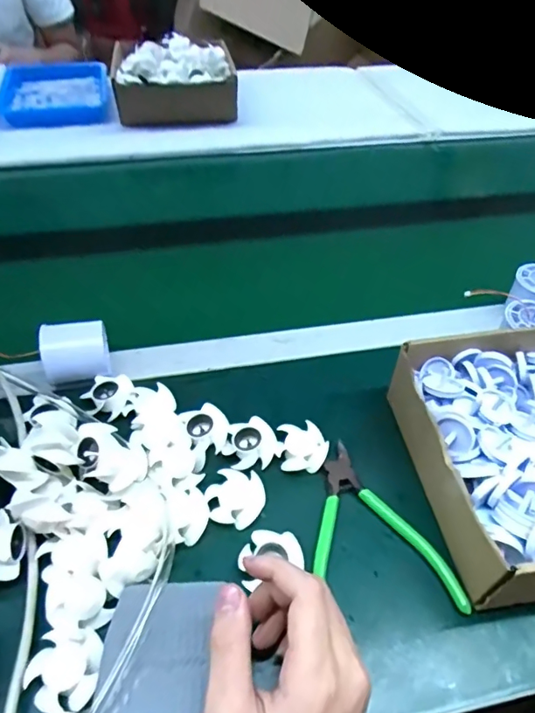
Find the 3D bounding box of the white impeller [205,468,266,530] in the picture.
[{"bbox_3d":[-0.024,0.108,0.381,0.042,0.010,0.041,12,48,8],"label":"white impeller"}]

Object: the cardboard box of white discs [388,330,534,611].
[{"bbox_3d":[0.217,0.072,0.392,0.197,0.065,0.200,-3,47,-6],"label":"cardboard box of white discs"}]

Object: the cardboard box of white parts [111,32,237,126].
[{"bbox_3d":[-0.164,-0.477,0.856,0.192,0.088,0.171,-9,48,-12],"label":"cardboard box of white parts"}]

